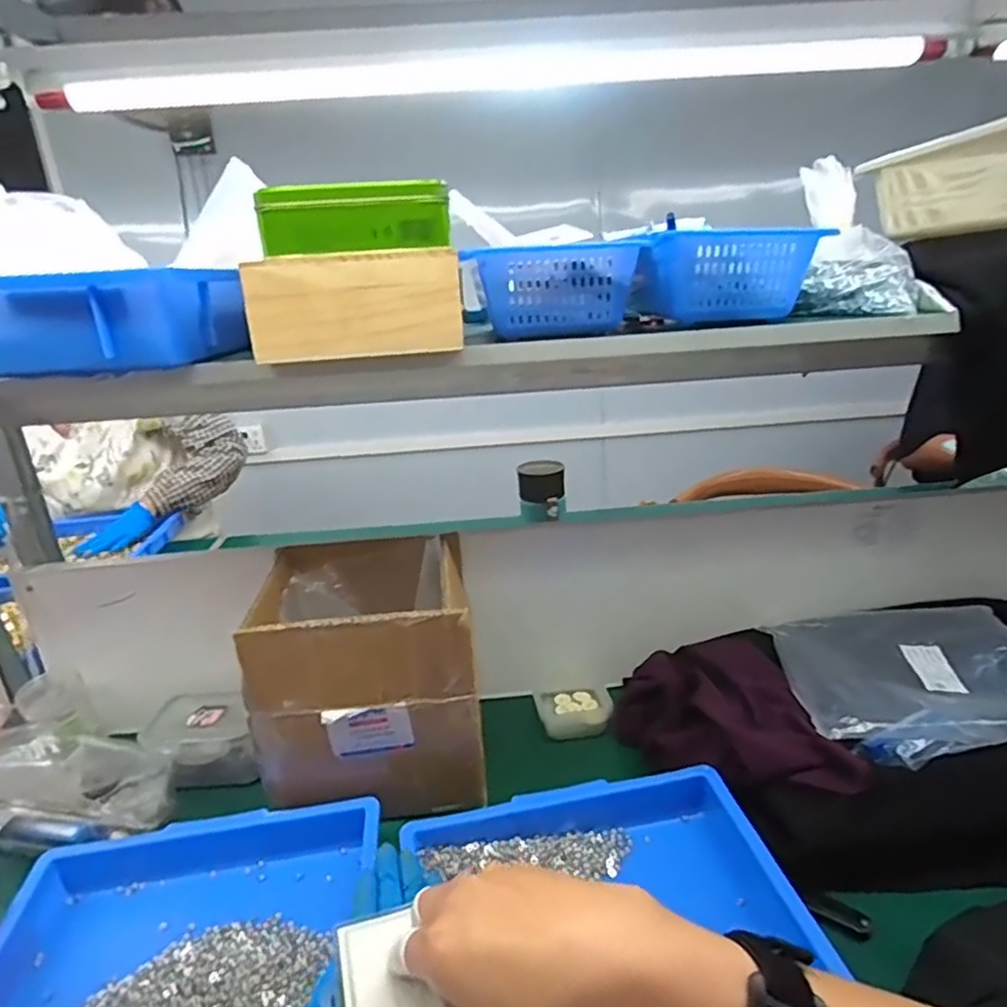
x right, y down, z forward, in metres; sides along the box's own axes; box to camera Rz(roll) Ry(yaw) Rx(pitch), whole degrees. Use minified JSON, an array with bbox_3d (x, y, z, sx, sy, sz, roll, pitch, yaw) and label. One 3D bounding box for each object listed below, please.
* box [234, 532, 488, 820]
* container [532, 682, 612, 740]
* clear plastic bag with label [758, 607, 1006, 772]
[{"bbox_3d":[-0.133,0.167,0.692,0.208,0.203,0.195,-5,20,-5],"label":"box"},{"bbox_3d":[0.082,0.239,0.776,0.084,0.033,0.063,-5,20,-4],"label":"container"},{"bbox_3d":[0.423,0.174,0.684,0.250,0.031,0.223,-1,20,6],"label":"clear plastic bag with label"}]

